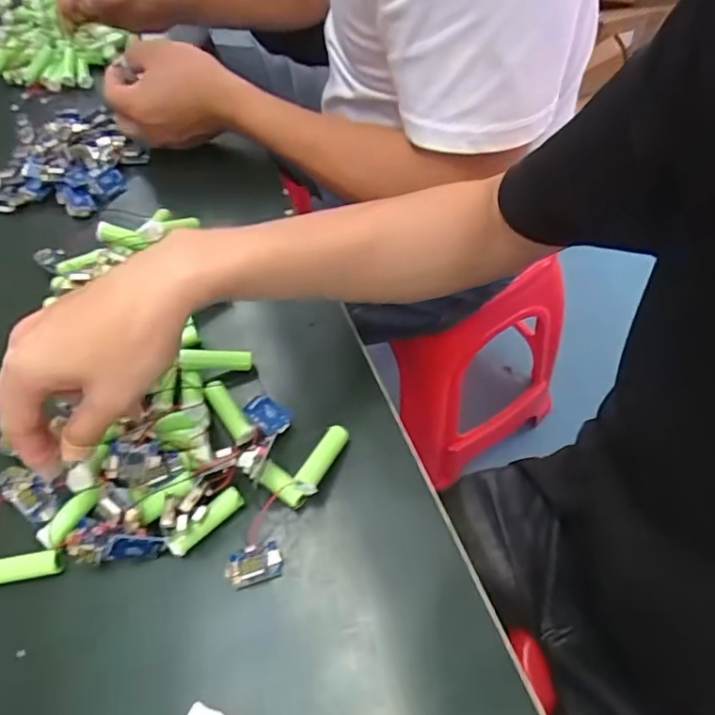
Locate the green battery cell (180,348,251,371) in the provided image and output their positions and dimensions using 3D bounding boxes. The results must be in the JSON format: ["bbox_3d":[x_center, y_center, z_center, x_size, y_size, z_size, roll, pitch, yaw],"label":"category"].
[{"bbox_3d":[-0.102,0.001,0.407,0.051,0.013,0.011,2,51,-25],"label":"green battery cell"}]

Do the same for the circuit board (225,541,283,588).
[{"bbox_3d":[-0.062,0.123,0.337,0.032,0.009,0.021,-16,55,-7],"label":"circuit board"}]

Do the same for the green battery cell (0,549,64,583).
[{"bbox_3d":[-0.205,0.126,0.340,0.050,0.011,0.015,-9,55,-2],"label":"green battery cell"}]

